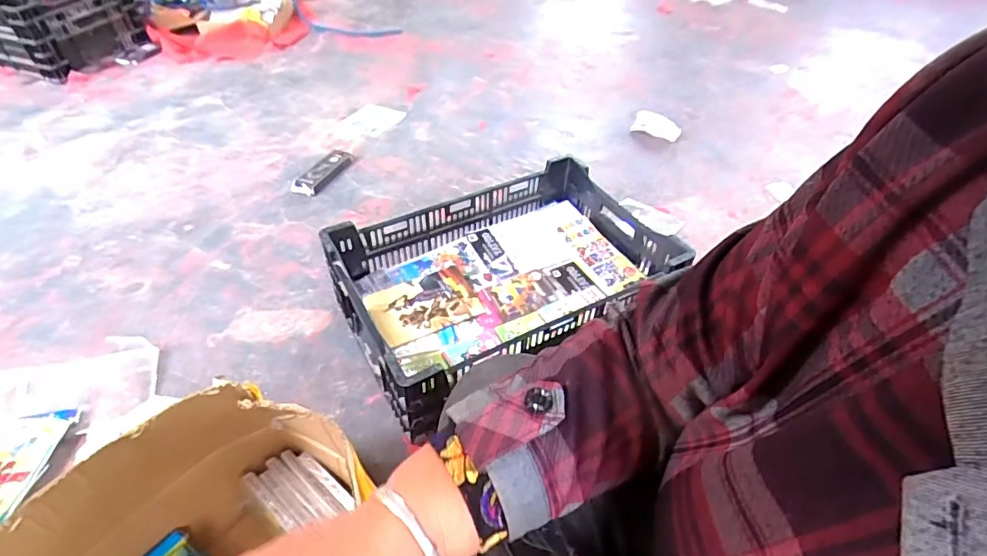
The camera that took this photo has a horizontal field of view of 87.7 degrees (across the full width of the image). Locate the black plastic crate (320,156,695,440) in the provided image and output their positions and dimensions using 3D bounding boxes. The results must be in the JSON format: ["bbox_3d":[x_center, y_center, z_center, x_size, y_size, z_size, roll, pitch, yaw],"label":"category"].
[{"bbox_3d":[0.022,-0.007,1.008,0.595,0.150,0.398,-21,50,-22],"label":"black plastic crate"}]

